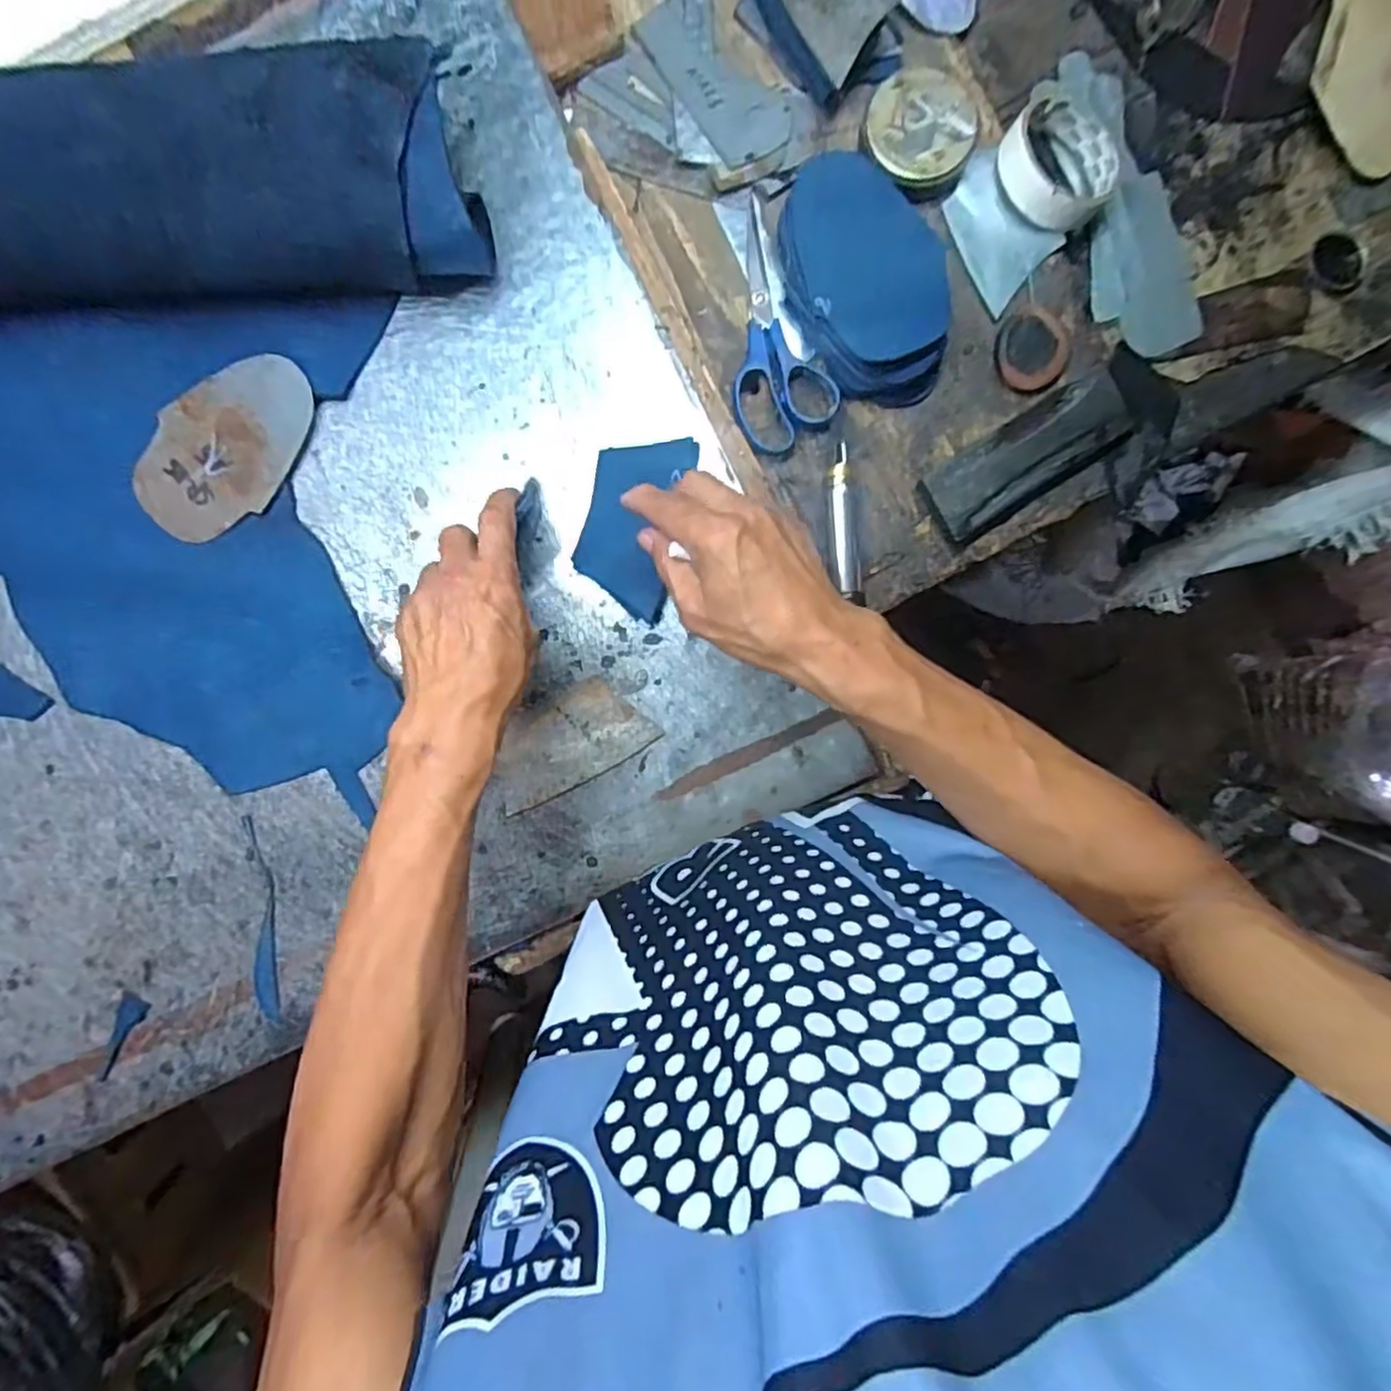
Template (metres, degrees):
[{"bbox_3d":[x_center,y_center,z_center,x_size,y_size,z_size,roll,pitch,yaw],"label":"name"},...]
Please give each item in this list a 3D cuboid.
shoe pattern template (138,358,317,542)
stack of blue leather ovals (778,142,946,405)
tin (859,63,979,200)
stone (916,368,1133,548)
[{"bbox_3d":[-0.315,-0.167,0.467,0.087,0.010,0.137,41,95,-6],"label":"shoe pattern template"},{"bbox_3d":[0.114,-0.281,0.474,0.096,0.033,0.162,-17,98,2],"label":"stack of blue leather ovals"},{"bbox_3d":[0.153,-0.387,0.479,0.075,0.026,0.071,0,98,-1],"label":"tin"},{"bbox_3d":[0.236,-0.168,0.494,0.150,0.022,0.056,-32,97,4],"label":"stone"}]

